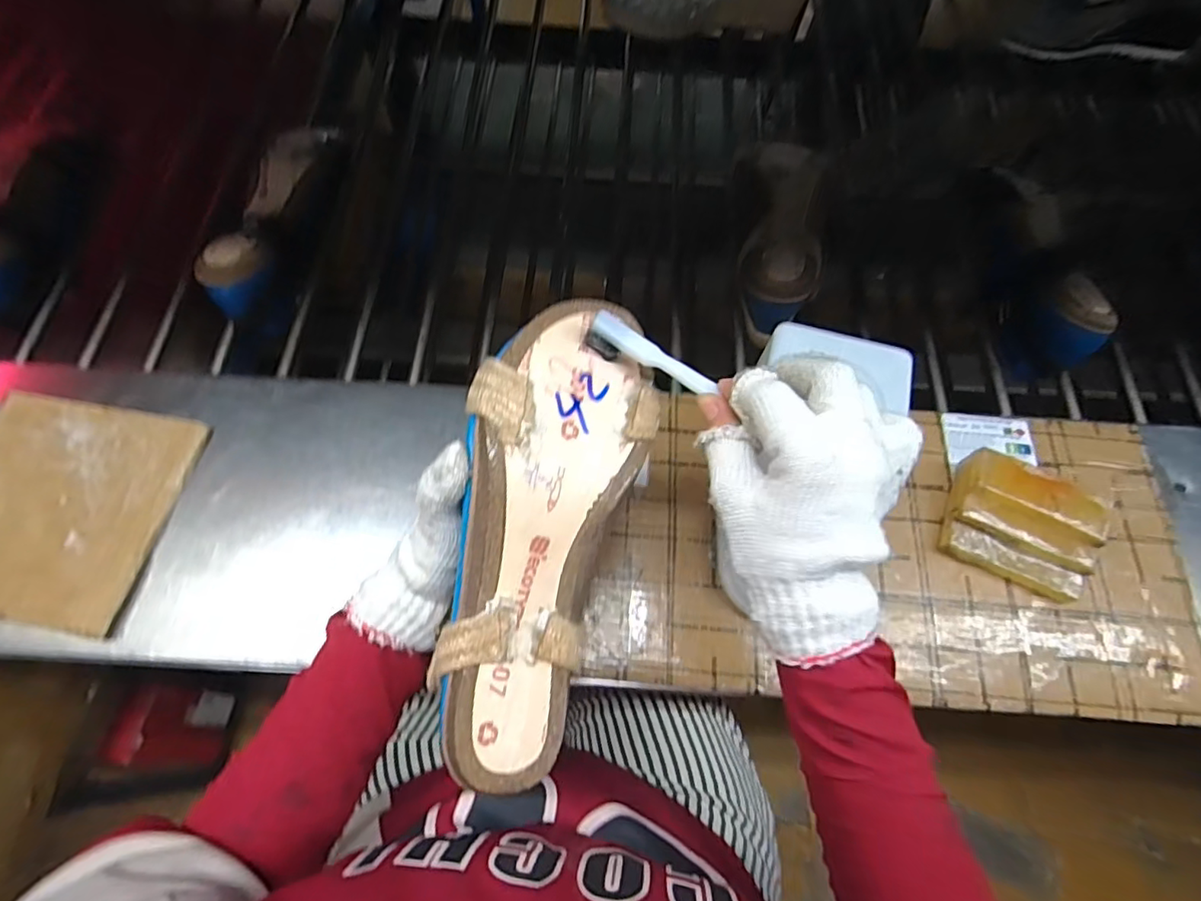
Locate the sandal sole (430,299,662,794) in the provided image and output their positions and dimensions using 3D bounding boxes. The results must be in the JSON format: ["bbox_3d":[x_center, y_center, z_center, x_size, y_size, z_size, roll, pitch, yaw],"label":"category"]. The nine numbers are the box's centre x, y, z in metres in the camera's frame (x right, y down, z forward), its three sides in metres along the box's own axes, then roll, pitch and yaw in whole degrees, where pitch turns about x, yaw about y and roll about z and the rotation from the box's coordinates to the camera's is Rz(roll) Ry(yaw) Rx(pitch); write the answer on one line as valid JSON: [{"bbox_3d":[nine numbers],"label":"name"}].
[{"bbox_3d":[-0.029,0.039,0.293,0.086,0.044,0.240,10,81,3],"label":"sandal sole"}]

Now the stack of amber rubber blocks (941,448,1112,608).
[{"bbox_3d":[0.317,0.057,0.432,0.101,0.049,0.078,22,67,11],"label":"stack of amber rubber blocks"}]

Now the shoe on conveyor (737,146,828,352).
[{"bbox_3d":[0.180,-0.219,0.583,0.080,0.072,0.236,6,65,3],"label":"shoe on conveyor"}]

